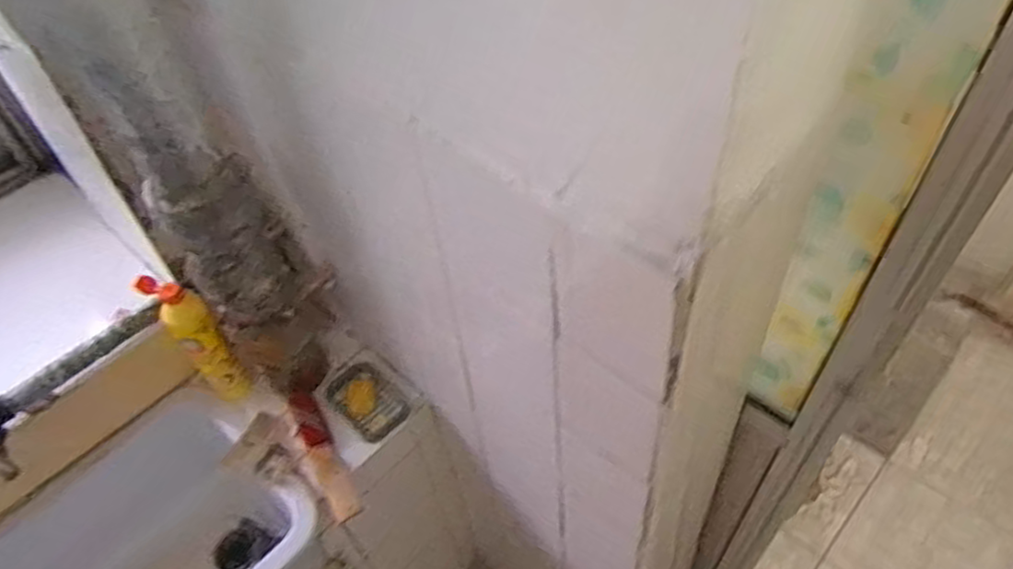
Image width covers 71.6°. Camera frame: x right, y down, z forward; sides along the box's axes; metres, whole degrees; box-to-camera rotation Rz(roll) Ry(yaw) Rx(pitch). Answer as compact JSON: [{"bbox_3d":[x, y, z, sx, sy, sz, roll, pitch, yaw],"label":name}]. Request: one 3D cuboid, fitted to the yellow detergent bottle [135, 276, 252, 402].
[{"bbox_3d":[-0.419,0.086,0.980,0.053,0.242,0.071,-38,56,-23],"label":"yellow detergent bottle"}]

